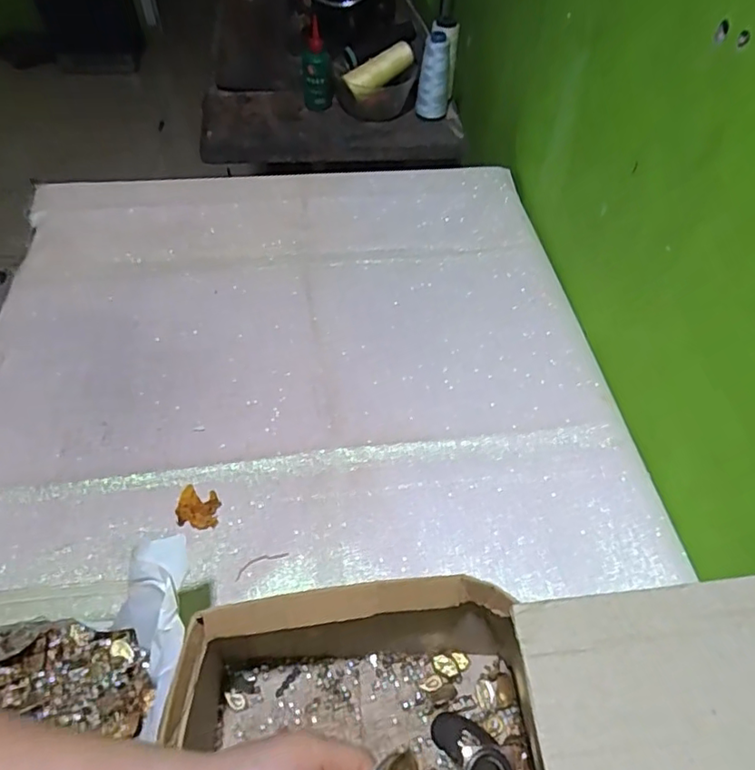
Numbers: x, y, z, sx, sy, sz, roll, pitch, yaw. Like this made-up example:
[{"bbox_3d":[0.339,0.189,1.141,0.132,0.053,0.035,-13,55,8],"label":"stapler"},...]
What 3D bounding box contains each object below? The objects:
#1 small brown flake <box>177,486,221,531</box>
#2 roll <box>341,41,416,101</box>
[{"bbox_3d":[-0.149,0.102,0.476,0.036,0.008,0.033,6,52,5],"label":"small brown flake"},{"bbox_3d":[0.003,-0.464,0.846,0.105,0.038,0.027,-26,51,13],"label":"roll"}]

